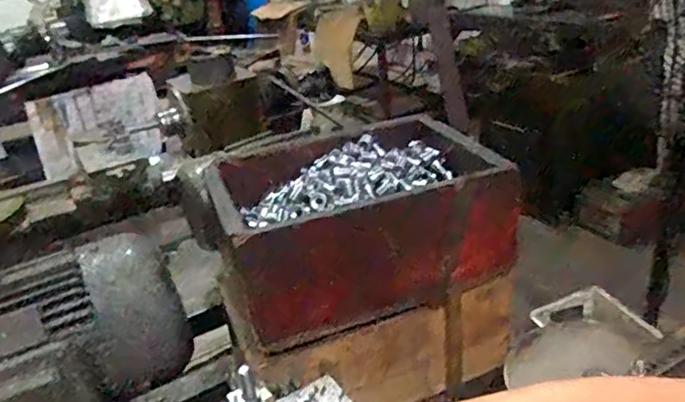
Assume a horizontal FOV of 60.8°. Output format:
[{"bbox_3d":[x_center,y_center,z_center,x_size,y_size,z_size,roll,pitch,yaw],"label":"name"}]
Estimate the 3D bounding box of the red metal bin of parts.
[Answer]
[{"bbox_3d":[0.019,0.026,0.777,0.343,0.147,0.235,-14,27,-13],"label":"red metal bin of parts"}]

